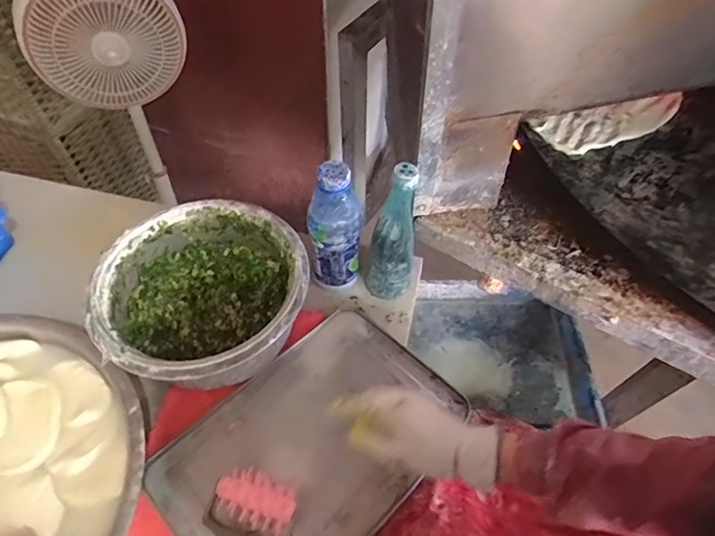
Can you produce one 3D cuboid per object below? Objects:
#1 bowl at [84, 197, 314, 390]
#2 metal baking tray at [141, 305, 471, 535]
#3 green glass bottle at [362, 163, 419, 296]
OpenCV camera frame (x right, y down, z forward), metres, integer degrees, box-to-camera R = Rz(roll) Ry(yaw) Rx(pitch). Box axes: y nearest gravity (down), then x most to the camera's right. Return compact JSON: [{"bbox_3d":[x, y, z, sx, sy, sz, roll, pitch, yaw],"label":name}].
[{"bbox_3d":[-0.188,0.040,0.607,0.241,0.104,0.239,0,53,-1],"label":"bowl"},{"bbox_3d":[-0.053,0.204,0.568,0.228,0.015,0.335,37,61,23],"label":"metal baking tray"},{"bbox_3d":[0.047,-0.043,0.629,0.070,0.226,0.061,6,54,4],"label":"green glass bottle"}]

